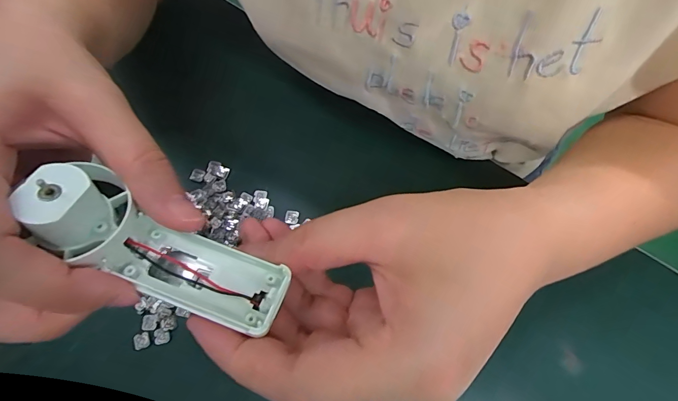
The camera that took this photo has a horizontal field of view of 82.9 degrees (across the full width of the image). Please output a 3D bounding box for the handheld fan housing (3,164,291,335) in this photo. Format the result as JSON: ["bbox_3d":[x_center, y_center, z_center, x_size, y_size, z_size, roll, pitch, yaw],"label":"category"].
[{"bbox_3d":[-0.060,0.017,0.130,0.082,0.024,0.027,29,72,-10],"label":"handheld fan housing"}]

